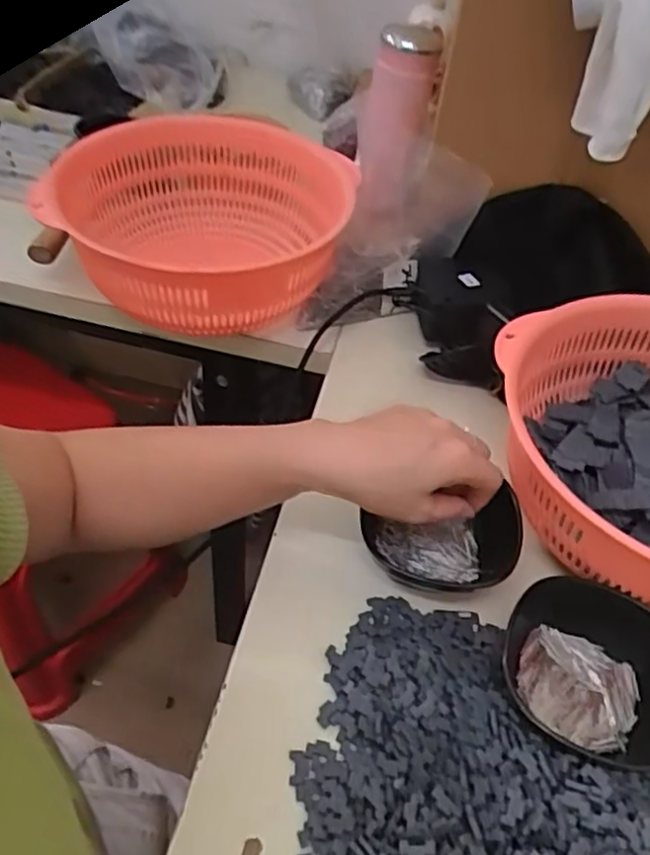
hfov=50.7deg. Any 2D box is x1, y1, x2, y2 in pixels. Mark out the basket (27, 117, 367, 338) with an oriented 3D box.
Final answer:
[{"bbox_3d":[-0.122,-0.186,0.653,0.276,0.116,0.265,8,47,1],"label":"basket"}]

